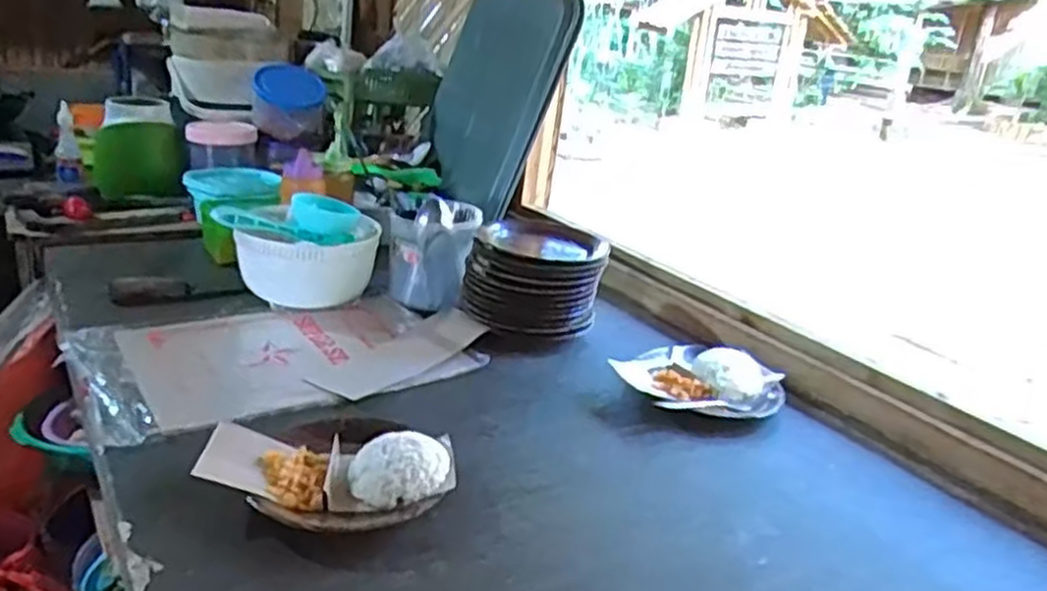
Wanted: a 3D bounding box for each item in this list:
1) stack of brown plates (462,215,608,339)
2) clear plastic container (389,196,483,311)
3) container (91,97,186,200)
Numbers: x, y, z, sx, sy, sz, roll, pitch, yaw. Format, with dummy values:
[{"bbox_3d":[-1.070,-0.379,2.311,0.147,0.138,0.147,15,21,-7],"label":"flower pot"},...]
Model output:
[{"bbox_3d":[0.013,-0.020,1.133,0.198,0.124,0.227,6,21,-1],"label":"stack of brown plates"},{"bbox_3d":[-0.137,-0.072,1.191,0.118,0.153,0.100,8,21,4],"label":"clear plastic container"},{"bbox_3d":[-0.753,-0.284,1.512,0.153,0.176,0.149,-5,24,-29],"label":"container"}]

